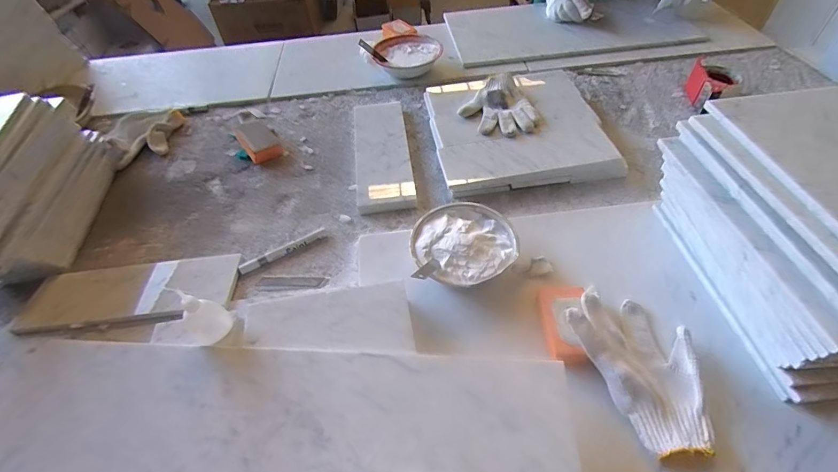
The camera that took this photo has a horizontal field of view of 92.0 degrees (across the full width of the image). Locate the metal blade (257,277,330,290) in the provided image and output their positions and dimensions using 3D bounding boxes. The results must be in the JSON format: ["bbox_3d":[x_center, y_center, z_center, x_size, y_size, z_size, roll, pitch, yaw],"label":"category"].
[{"bbox_3d":[-0.188,0.070,0.608,0.105,0.004,0.022,0,50,2],"label":"metal blade"}]

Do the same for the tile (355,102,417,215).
[{"bbox_3d":[-0.072,-0.166,0.781,0.100,0.026,0.311,-7,50,-4],"label":"tile"}]

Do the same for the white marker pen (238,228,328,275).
[{"bbox_3d":[-0.211,0.023,0.638,0.139,0.014,0.019,-28,54,-20],"label":"white marker pen"}]

